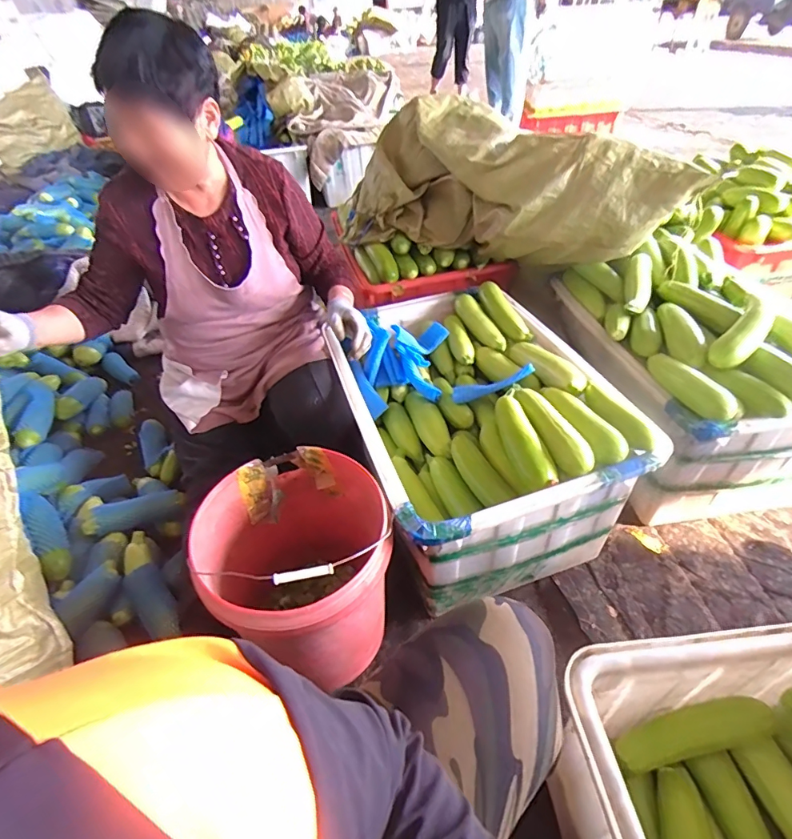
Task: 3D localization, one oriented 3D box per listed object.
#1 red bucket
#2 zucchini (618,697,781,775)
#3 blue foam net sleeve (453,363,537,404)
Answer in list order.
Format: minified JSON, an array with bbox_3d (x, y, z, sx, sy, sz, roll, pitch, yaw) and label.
[{"bbox_3d":[-0.154,0.233,0.786,0.290,0.303,0.304,-3,42,3],"label":"red bucket"},{"bbox_3d":[0.400,0.425,0.629,0.207,0.047,0.056,-26,41,10],"label":"zucchini"},{"bbox_3d":[0.201,-0.075,0.971,0.175,0.021,0.032,-19,38,21],"label":"blue foam net sleeve"}]

